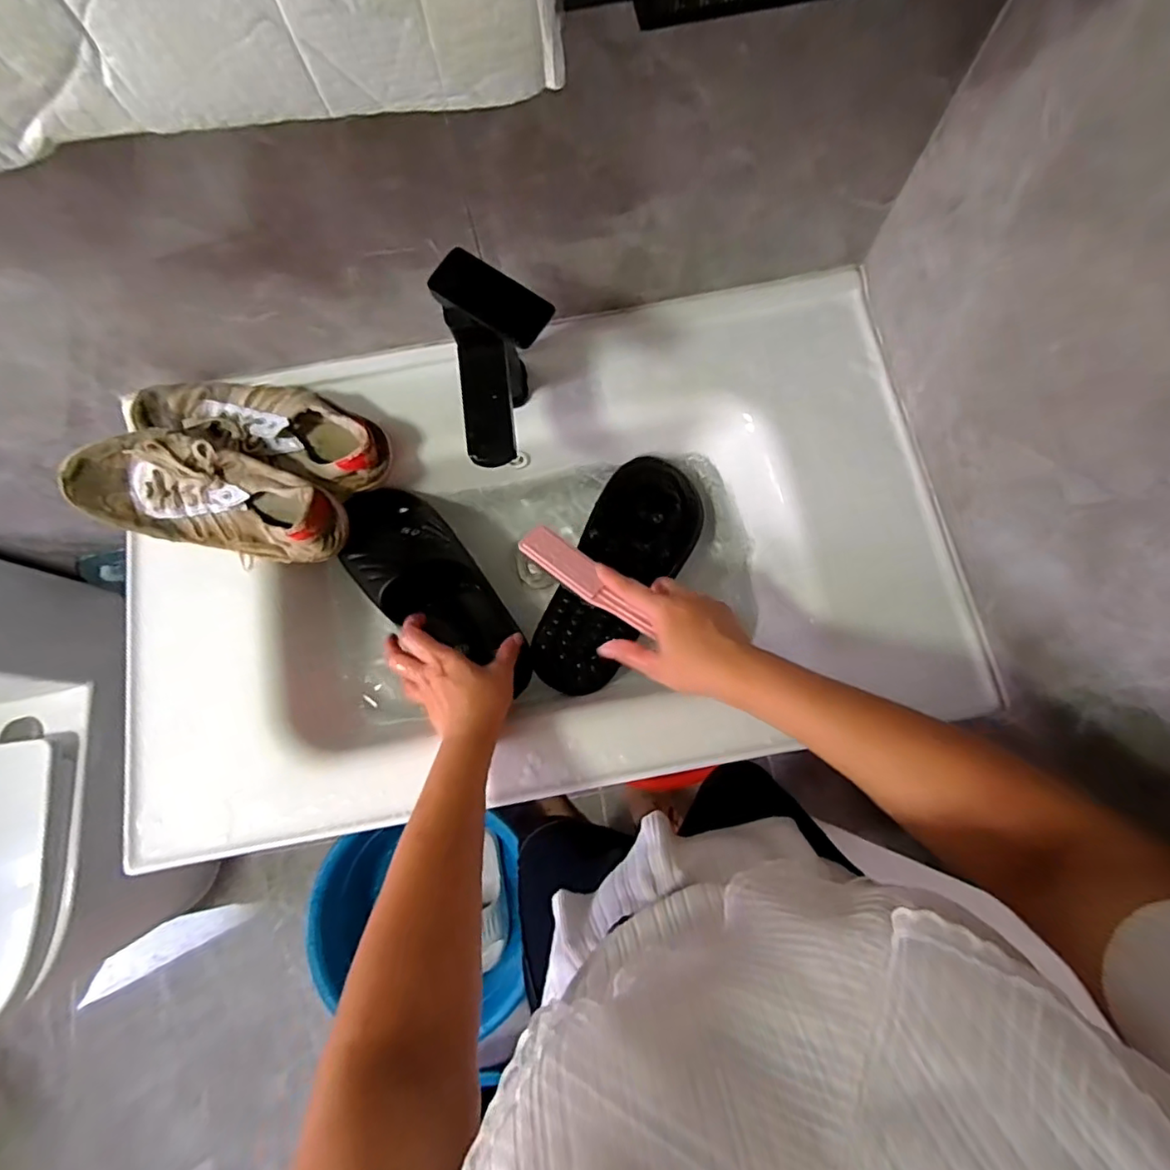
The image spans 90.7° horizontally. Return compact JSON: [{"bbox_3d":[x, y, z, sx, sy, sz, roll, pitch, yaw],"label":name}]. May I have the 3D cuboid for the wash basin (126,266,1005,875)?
[{"bbox_3d":[-0.056,-0.032,0.616,0.795,0.108,0.473,-11,76,-1],"label":"wash basin"}]

